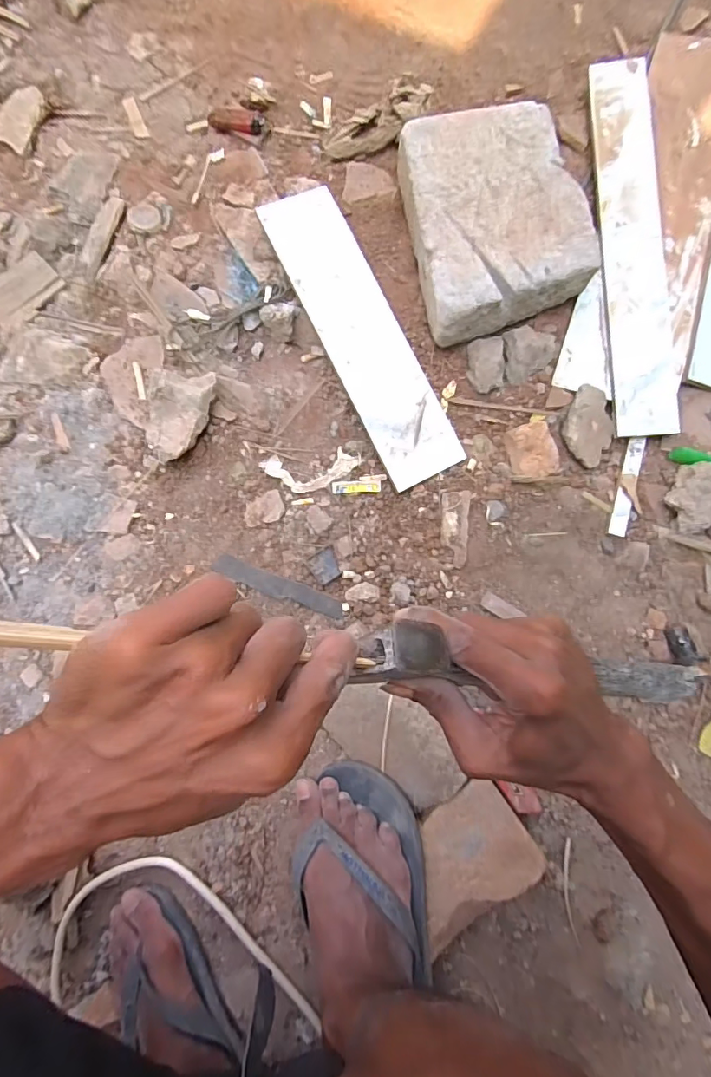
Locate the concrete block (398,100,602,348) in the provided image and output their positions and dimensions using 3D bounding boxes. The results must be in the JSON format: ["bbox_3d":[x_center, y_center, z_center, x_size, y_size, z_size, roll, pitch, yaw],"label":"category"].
[{"bbox_3d":[0.168,-0.390,0.603,0.199,0.072,0.264,-12,84,-2],"label":"concrete block"}]

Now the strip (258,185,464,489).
[{"bbox_3d":[0.008,-0.254,0.598,0.099,0.014,0.390,-27,89,-12],"label":"strip"}]

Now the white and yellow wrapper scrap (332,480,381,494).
[{"bbox_3d":[0.002,-0.064,0.596,0.059,0.007,0.017,-4,82,1],"label":"white and yellow wrapper scrap"}]

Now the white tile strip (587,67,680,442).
[{"bbox_3d":[0.351,-0.373,0.609,0.076,0.011,0.497,-2,85,6],"label":"white tile strip"}]

